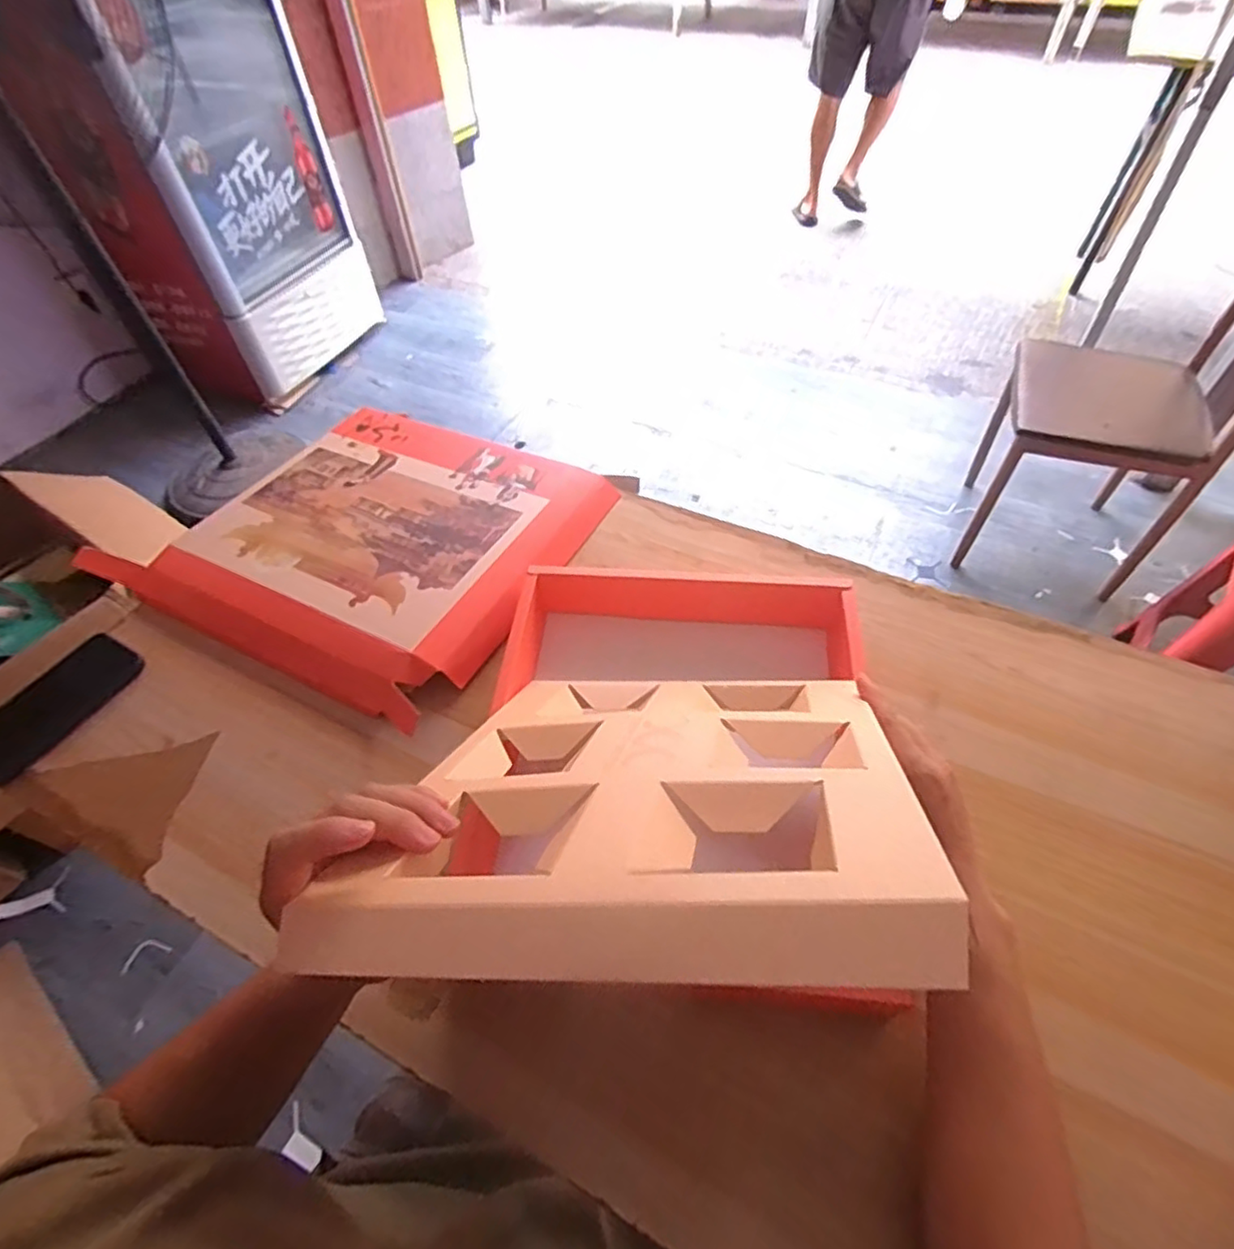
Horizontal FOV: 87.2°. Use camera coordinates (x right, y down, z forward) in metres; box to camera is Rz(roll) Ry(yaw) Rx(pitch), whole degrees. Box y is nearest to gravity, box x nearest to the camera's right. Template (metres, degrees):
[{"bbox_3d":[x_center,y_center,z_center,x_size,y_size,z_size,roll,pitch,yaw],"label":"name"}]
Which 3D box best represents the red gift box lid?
[{"bbox_3d":[-0.273,-0.111,0.763,0.442,0.042,0.396,20,56,17],"label":"red gift box lid"}]

